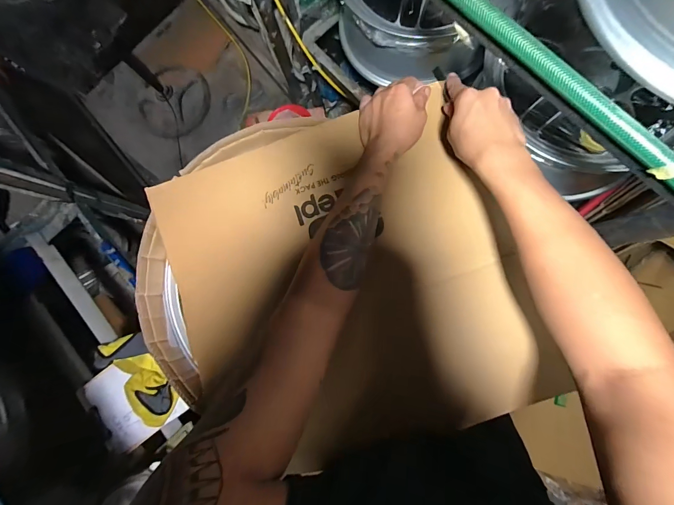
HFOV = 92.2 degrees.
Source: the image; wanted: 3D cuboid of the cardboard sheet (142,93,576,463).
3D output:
[{"bbox_3d":[0.002,0.039,0.474,0.485,0.037,0.465,-20,83,4],"label":"cardboard sheet"}]

